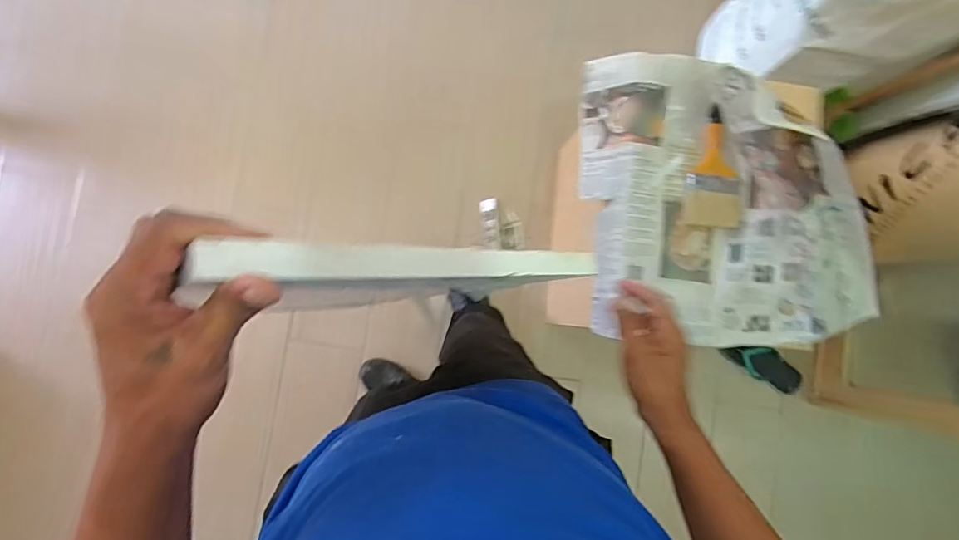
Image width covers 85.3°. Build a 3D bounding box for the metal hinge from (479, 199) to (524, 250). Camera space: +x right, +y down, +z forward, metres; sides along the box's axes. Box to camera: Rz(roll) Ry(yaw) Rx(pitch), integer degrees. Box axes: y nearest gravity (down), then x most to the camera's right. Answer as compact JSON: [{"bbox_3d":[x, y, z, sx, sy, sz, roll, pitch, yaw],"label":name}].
[{"bbox_3d":[0.024,-0.049,0.553,0.042,0.010,0.055,-8,86,-6],"label":"metal hinge"}]

